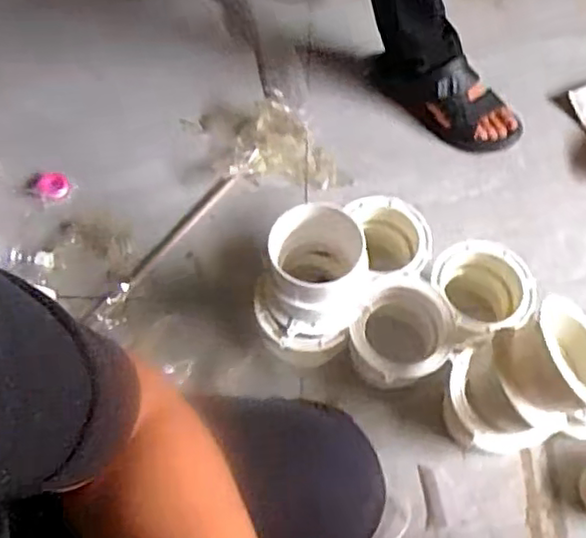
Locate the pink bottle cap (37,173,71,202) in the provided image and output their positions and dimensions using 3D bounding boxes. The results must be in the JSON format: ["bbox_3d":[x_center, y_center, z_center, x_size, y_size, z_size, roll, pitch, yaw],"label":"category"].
[{"bbox_3d":[-0.389,-0.135,1.045,0.046,0.020,0.046,0,64,0],"label":"pink bottle cap"}]

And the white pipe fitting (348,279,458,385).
[{"bbox_3d":[0.145,0.111,0.903,0.127,0.136,0.150,31,68,14],"label":"white pipe fitting"}]

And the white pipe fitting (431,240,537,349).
[{"bbox_3d":[0.264,0.046,0.924,0.127,0.122,0.133,0,64,0],"label":"white pipe fitting"}]

